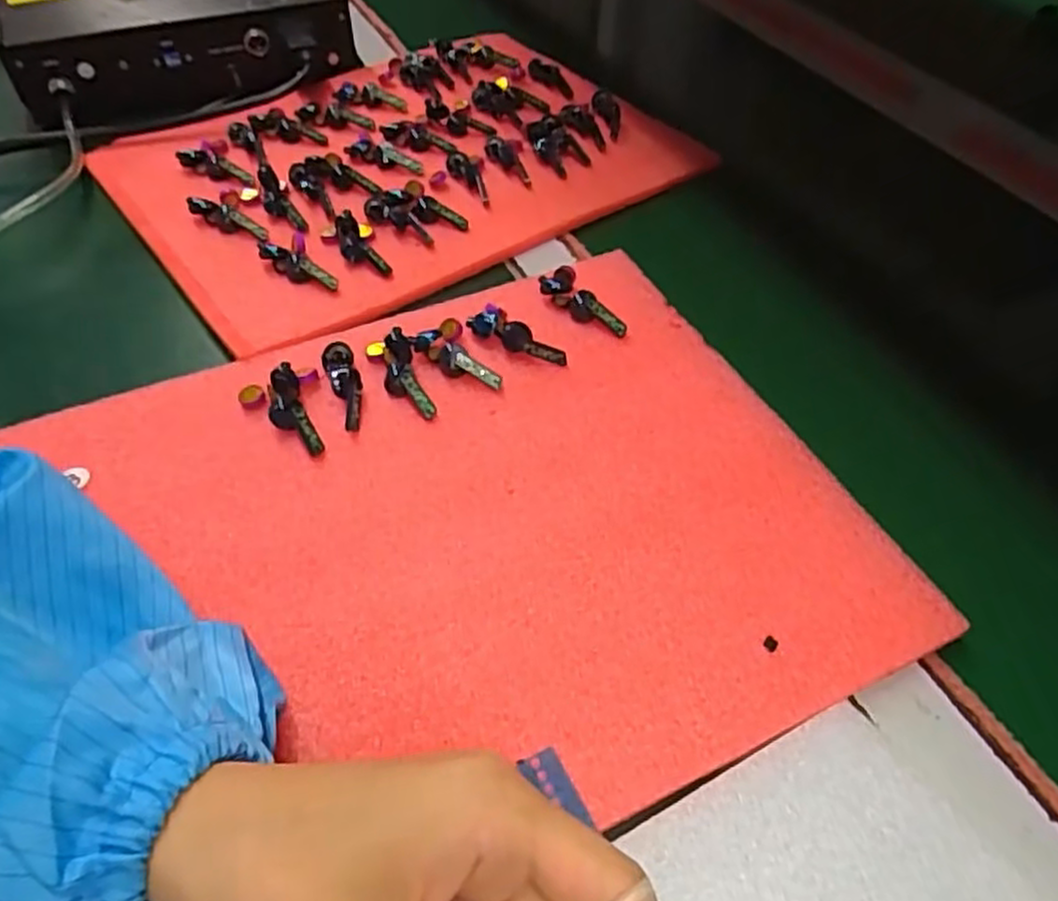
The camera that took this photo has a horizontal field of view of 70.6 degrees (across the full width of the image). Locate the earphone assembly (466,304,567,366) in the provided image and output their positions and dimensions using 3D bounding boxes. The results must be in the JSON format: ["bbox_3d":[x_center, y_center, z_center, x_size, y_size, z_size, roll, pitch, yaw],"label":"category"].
[{"bbox_3d":[-0.006,-0.058,0.379,0.054,0.013,0.014,26,53,19],"label":"earphone assembly"}]

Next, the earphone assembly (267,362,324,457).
[{"bbox_3d":[-0.109,-0.017,0.342,0.017,0.014,0.046,-19,53,-17],"label":"earphone assembly"}]

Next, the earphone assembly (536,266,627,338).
[{"bbox_3d":[0.028,-0.077,0.397,0.019,0.013,0.053,-25,55,-22],"label":"earphone assembly"}]

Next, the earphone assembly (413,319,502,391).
[{"bbox_3d":[-0.037,-0.046,0.369,0.028,0.013,0.046,-23,54,-20],"label":"earphone assembly"}]

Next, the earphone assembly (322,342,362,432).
[{"bbox_3d":[-0.086,-0.031,0.354,0.014,0.013,0.048,-17,52,-16],"label":"earphone assembly"}]

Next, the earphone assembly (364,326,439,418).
[{"bbox_3d":[-0.061,-0.039,0.359,0.019,0.018,0.054,-20,53,-18],"label":"earphone assembly"}]

